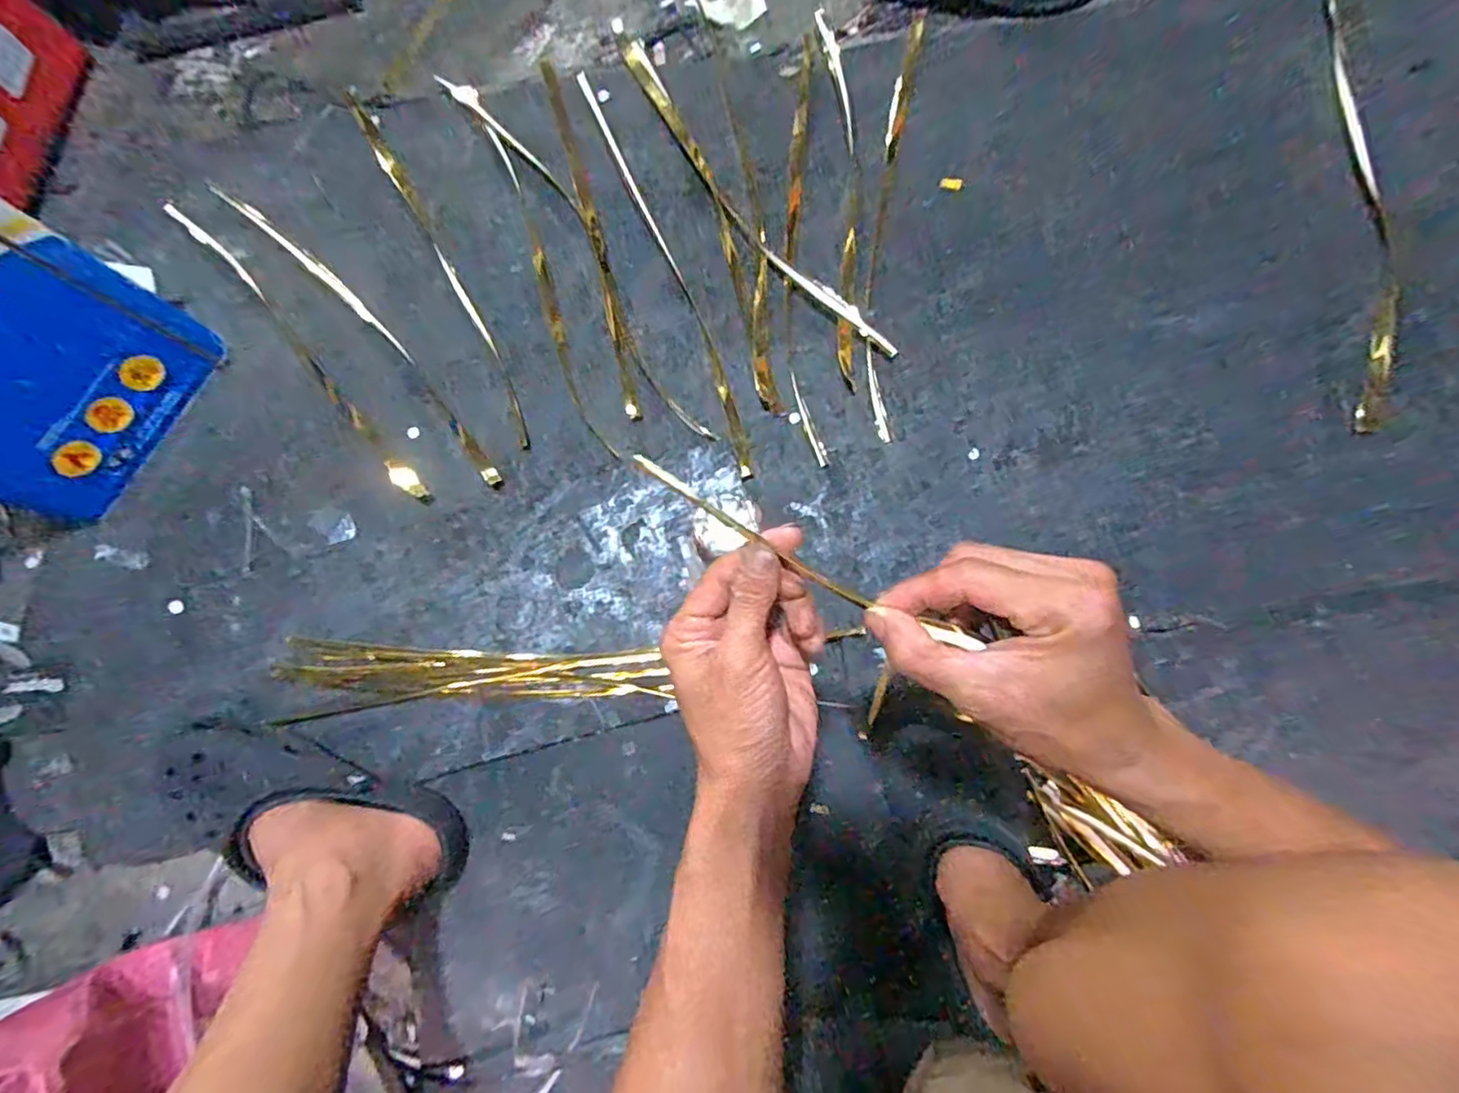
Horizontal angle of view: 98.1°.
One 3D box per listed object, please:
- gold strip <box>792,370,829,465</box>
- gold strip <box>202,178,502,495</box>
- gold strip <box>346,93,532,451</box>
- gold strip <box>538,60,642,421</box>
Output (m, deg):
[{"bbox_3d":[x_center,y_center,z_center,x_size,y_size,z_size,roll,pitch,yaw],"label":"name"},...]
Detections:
[{"bbox_3d":[0.079,-0.128,0.639,0.012,0.005,0.098,-21,79,-3],"label":"gold strip"},{"bbox_3d":[-0.393,-0.238,0.675,0.032,0.010,0.470,-43,81,-7],"label":"gold strip"},{"bbox_3d":[-0.313,-0.311,0.679,0.023,0.018,0.468,-28,80,-4],"label":"gold strip"},{"bbox_3d":[-0.149,-0.339,0.681,0.020,0.025,0.428,-15,79,-1],"label":"gold strip"}]

